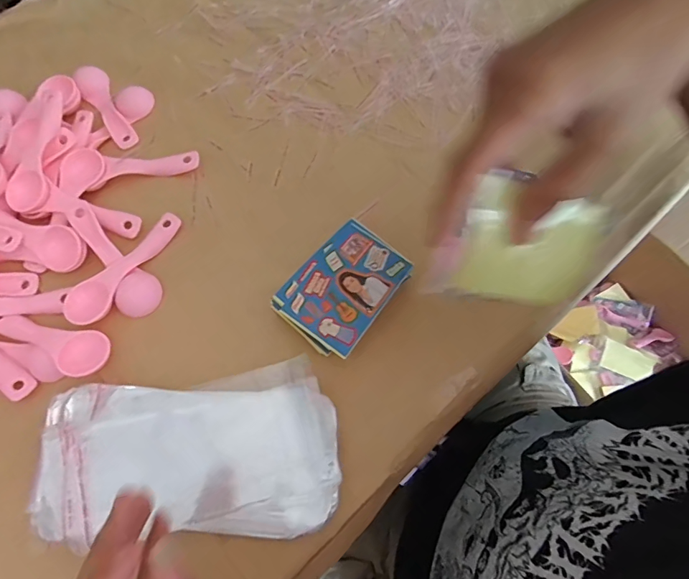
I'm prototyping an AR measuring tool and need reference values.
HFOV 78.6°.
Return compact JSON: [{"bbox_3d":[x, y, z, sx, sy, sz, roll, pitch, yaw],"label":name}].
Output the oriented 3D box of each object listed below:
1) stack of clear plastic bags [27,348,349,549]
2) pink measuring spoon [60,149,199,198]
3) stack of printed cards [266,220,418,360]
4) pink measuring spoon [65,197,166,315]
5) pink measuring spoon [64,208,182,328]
[{"bbox_3d":[-0.107,0.115,0.290,0.200,0.022,0.108,-8,70,-2],"label":"stack of clear plastic bags"},{"bbox_3d":[-0.187,-0.110,0.369,0.113,0.016,0.039,-15,70,-4],"label":"pink measuring spoon"},{"bbox_3d":[0.000,0.001,0.329,0.070,0.029,0.097,39,75,14],"label":"stack of printed cards"},{"bbox_3d":[-0.192,-0.026,0.344,0.034,0.020,0.113,-40,74,-13],"label":"pink measuring spoon"},{"bbox_3d":[-0.181,-0.022,0.344,0.038,0.010,0.113,32,73,12],"label":"pink measuring spoon"}]

